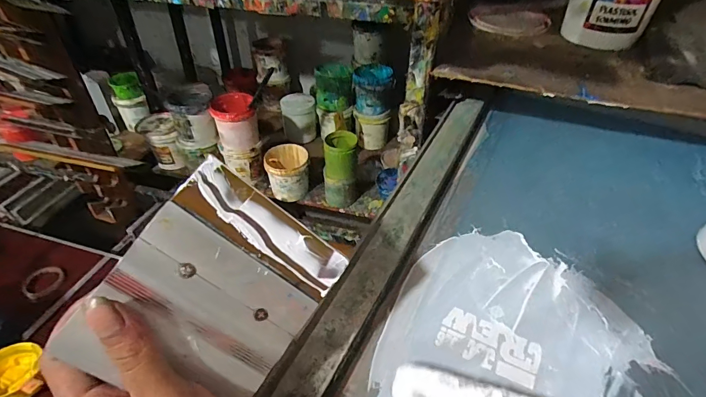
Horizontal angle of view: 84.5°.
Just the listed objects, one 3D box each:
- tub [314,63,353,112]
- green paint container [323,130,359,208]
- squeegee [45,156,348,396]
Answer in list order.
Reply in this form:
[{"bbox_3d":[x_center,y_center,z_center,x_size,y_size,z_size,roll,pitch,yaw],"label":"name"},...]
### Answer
[{"bbox_3d":[-0.064,-0.370,1.267,0.120,0.098,0.127,-1,39,-4],"label":"tub"},{"bbox_3d":[-0.033,-0.078,1.065,0.092,0.207,0.095,2,39,0],"label":"green paint container"},{"bbox_3d":[-0.072,0.054,0.211,0.115,0.102,0.011,-54,21,-11],"label":"squeegee"}]

